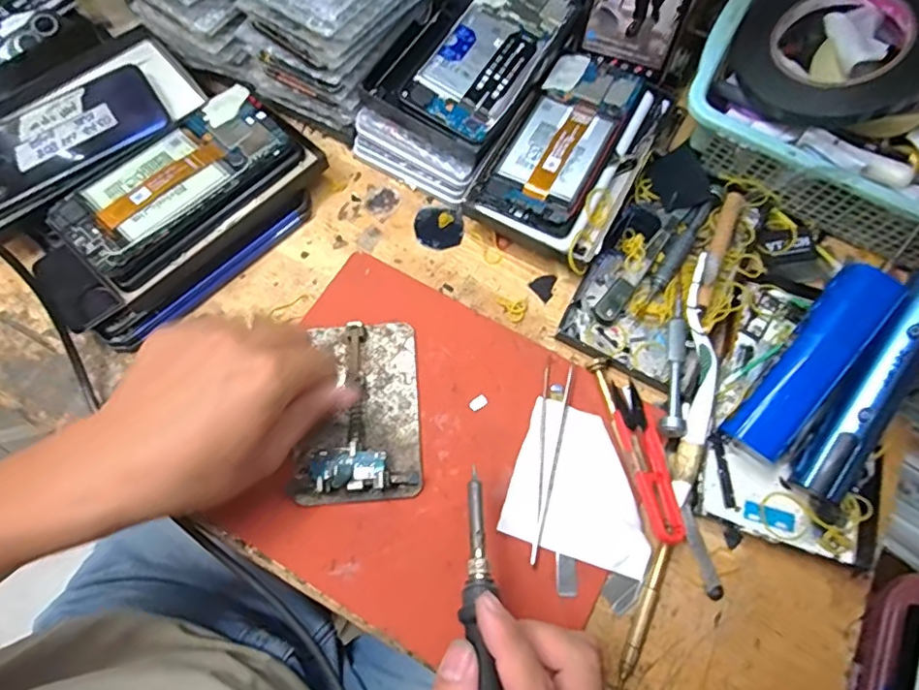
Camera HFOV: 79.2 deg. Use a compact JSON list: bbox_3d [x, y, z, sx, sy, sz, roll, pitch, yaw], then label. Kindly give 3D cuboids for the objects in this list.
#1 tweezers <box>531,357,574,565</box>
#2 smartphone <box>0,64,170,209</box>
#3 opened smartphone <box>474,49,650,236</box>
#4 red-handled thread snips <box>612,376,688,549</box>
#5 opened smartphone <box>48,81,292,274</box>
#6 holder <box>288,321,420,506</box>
[{"bbox_3d":[0.056,0.070,0.353,0.018,0.006,0.127,11,71,4],"label":"tweezers"},{"bbox_3d":[-0.302,-0.155,0.418,0.155,0.008,0.084,-36,77,-12],"label":"smartphone"},{"bbox_3d":[0.079,-0.157,0.416,0.072,0.009,0.160,28,72,10],"label":"opened smartphone"},{"bbox_3d":[0.117,0.071,0.347,0.027,0.022,0.098,-13,71,-5],"label":"red-handled thread snips"},{"bbox_3d":[-0.202,-0.123,0.398,0.071,0.012,0.163,42,75,13],"label":"opened smartphone"},{"bbox_3d":[-0.067,0.041,0.358,0.079,0.019,0.115,-4,72,-2],"label":"holder"}]

